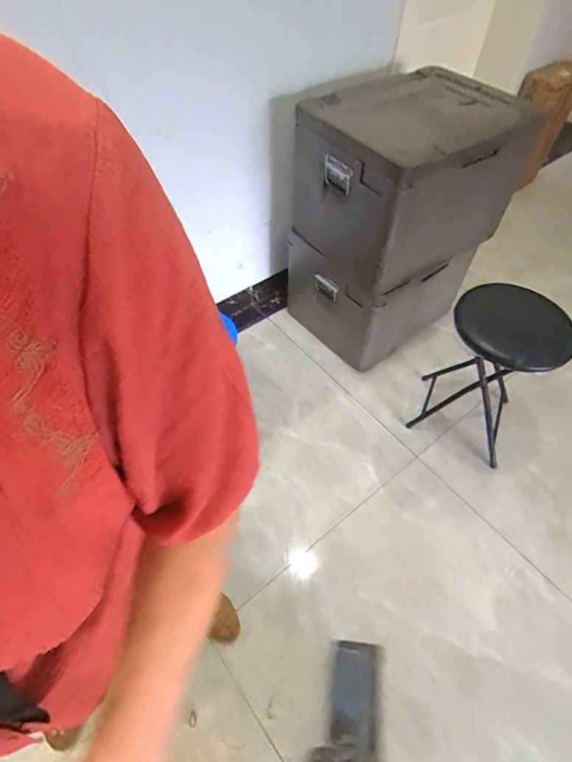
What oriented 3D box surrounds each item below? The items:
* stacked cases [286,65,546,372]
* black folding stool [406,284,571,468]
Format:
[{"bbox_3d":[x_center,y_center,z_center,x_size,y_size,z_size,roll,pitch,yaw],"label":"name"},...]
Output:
[{"bbox_3d":[0.317,-0.456,1.392,0.464,0.744,0.452,-26,59,-19],"label":"stacked cases"},{"bbox_3d":[0.584,-0.032,1.254,0.283,0.465,0.289,21,56,13],"label":"black folding stool"}]

